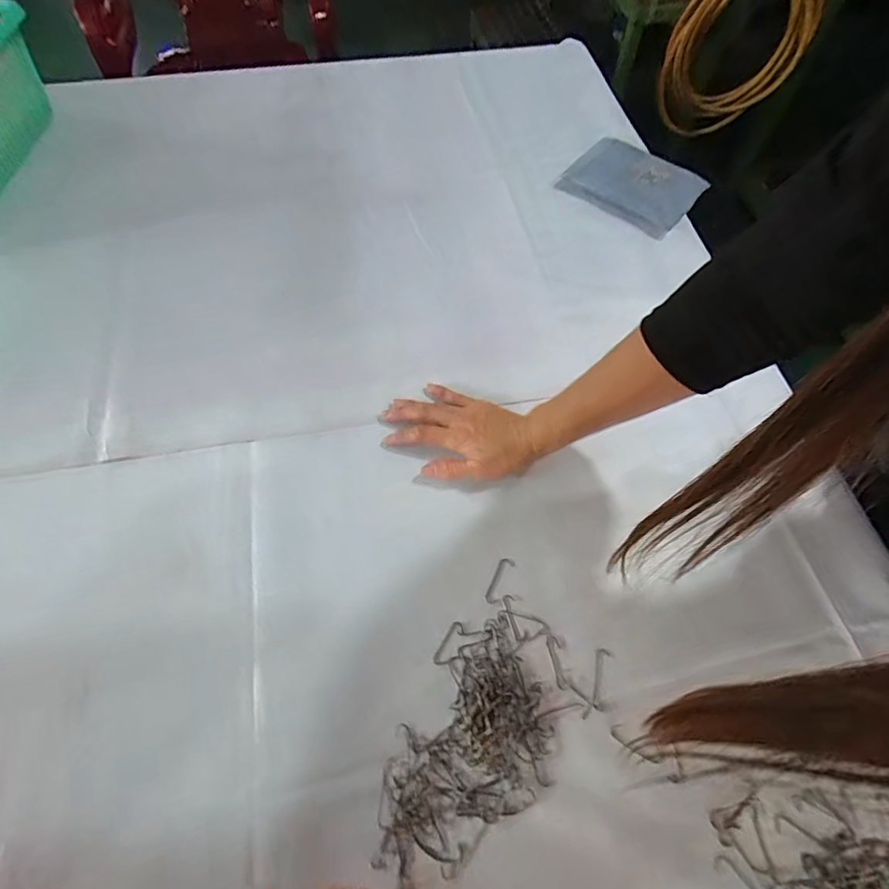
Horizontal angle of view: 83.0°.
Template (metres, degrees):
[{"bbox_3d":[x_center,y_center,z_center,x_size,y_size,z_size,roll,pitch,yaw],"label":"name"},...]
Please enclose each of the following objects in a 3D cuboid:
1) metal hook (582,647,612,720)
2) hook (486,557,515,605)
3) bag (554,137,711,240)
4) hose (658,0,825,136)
[{"bbox_3d":[0.124,0.195,0.412,0.011,0.004,0.056,24,64,11],"label":"metal hook"},{"bbox_3d":[0.050,0.122,0.452,0.013,0.004,0.045,25,64,12],"label":"hook"},{"bbox_3d":[0.252,-0.352,0.673,0.159,0.014,0.121,40,79,18],"label":"bag"},{"bbox_3d":[0.733,-0.989,1.285,0.333,0.400,0.136,-19,64,-11],"label":"hose"}]

